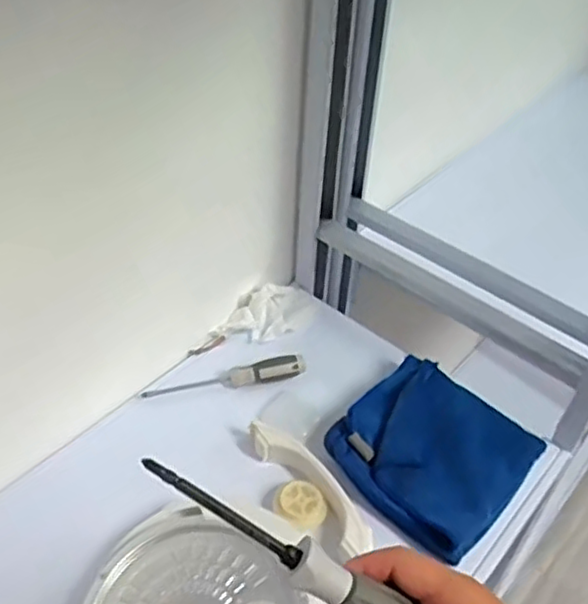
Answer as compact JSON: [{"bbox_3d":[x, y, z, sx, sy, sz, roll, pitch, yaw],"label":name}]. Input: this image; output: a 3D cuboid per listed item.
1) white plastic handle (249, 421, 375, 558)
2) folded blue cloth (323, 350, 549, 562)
[{"bbox_3d":[0.015,0.178,0.669,0.036,0.032,0.169,-27,51,-28],"label":"white plastic handle"},{"bbox_3d":[0.145,0.148,0.701,0.169,0.035,0.175,32,50,27],"label":"folded blue cloth"}]

